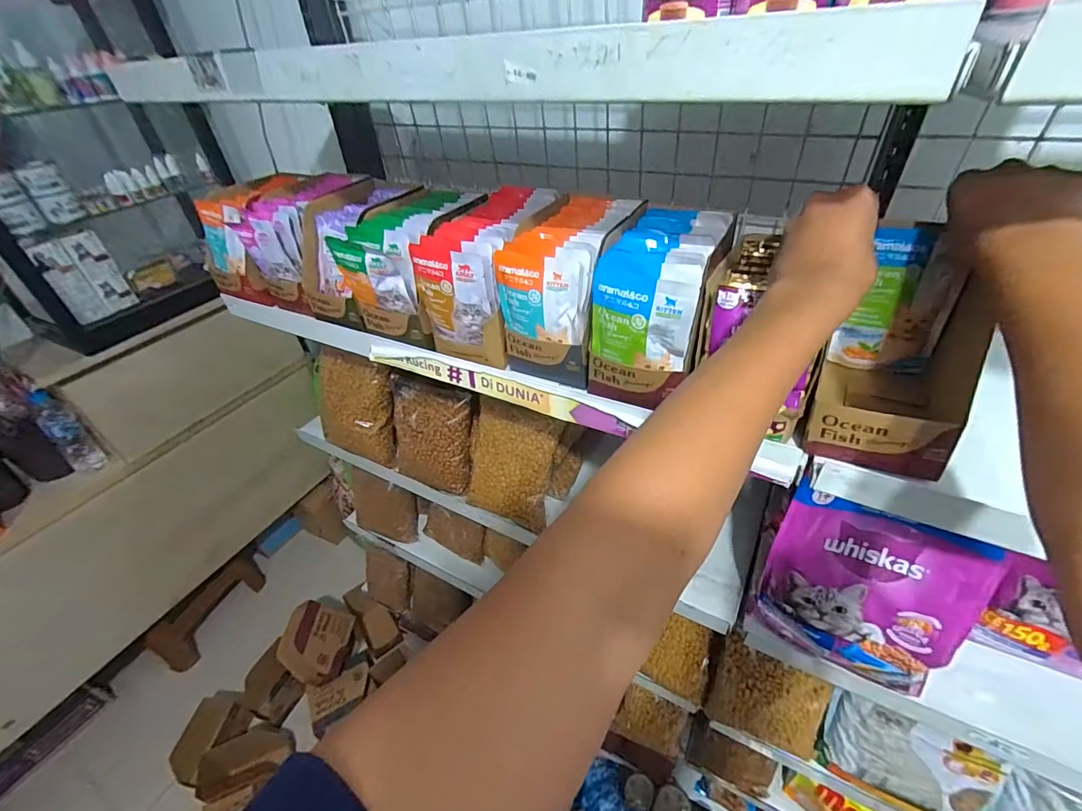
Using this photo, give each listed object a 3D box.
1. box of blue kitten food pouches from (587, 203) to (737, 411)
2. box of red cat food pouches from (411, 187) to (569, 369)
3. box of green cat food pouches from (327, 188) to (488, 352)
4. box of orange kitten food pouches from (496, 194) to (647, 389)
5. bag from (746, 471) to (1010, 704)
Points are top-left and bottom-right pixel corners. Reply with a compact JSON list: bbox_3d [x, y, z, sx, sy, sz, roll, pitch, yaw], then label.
[{"bbox_3d":[0.124,-0.108,0.494,0.105,0.130,0.178,16,43,24],"label":"box of blue kitten food pouches"},{"bbox_3d":[-0.067,-0.175,0.587,0.132,0.156,0.210,13,42,21],"label":"box of red cat food pouches"},{"bbox_3d":[-0.163,-0.189,0.614,0.115,0.141,0.201,12,41,20],"label":"box of green cat food pouches"},{"bbox_3d":[0.032,-0.146,0.549,0.123,0.159,0.189,15,43,23],"label":"box of orange kitten food pouches"},{"bbox_3d":[0.350,0.203,0.512,0.183,0.193,0.078,17,43,25],"label":"bag"}]

